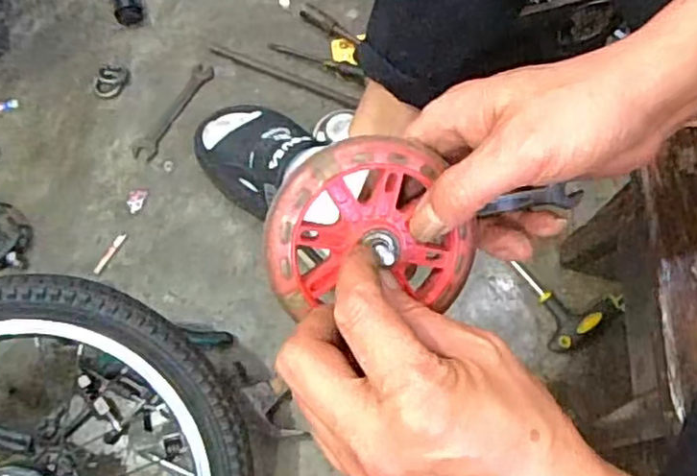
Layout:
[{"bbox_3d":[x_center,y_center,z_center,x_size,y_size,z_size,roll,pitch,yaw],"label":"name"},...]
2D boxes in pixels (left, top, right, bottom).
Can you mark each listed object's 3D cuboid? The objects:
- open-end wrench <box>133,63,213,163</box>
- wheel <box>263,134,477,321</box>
[{"bbox_3d":[-0.215,-0.157,0.821,0.031,0.004,0.142,28,74,10],"label":"open-end wrench"},{"bbox_3d":[0.012,-0.001,0.322,0.099,0.024,0.091,-9,107,-11],"label":"wheel"}]

